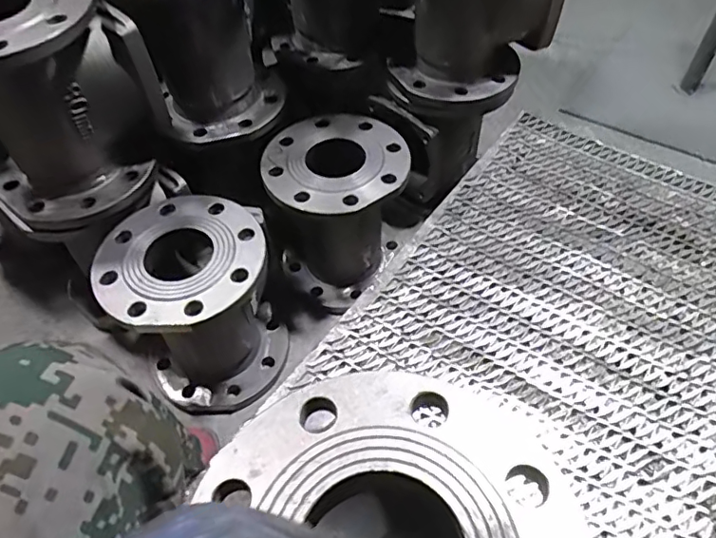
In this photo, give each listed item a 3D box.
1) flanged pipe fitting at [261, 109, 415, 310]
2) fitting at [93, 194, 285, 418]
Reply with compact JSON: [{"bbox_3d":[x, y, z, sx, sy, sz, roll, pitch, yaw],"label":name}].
[{"bbox_3d":[-0.030,-0.080,0.816,0.189,0.225,0.180,-20,54,-15],"label":"flanged pipe fitting"},{"bbox_3d":[-0.199,0.051,0.719,0.181,0.229,0.175,0,52,0],"label":"fitting"}]

